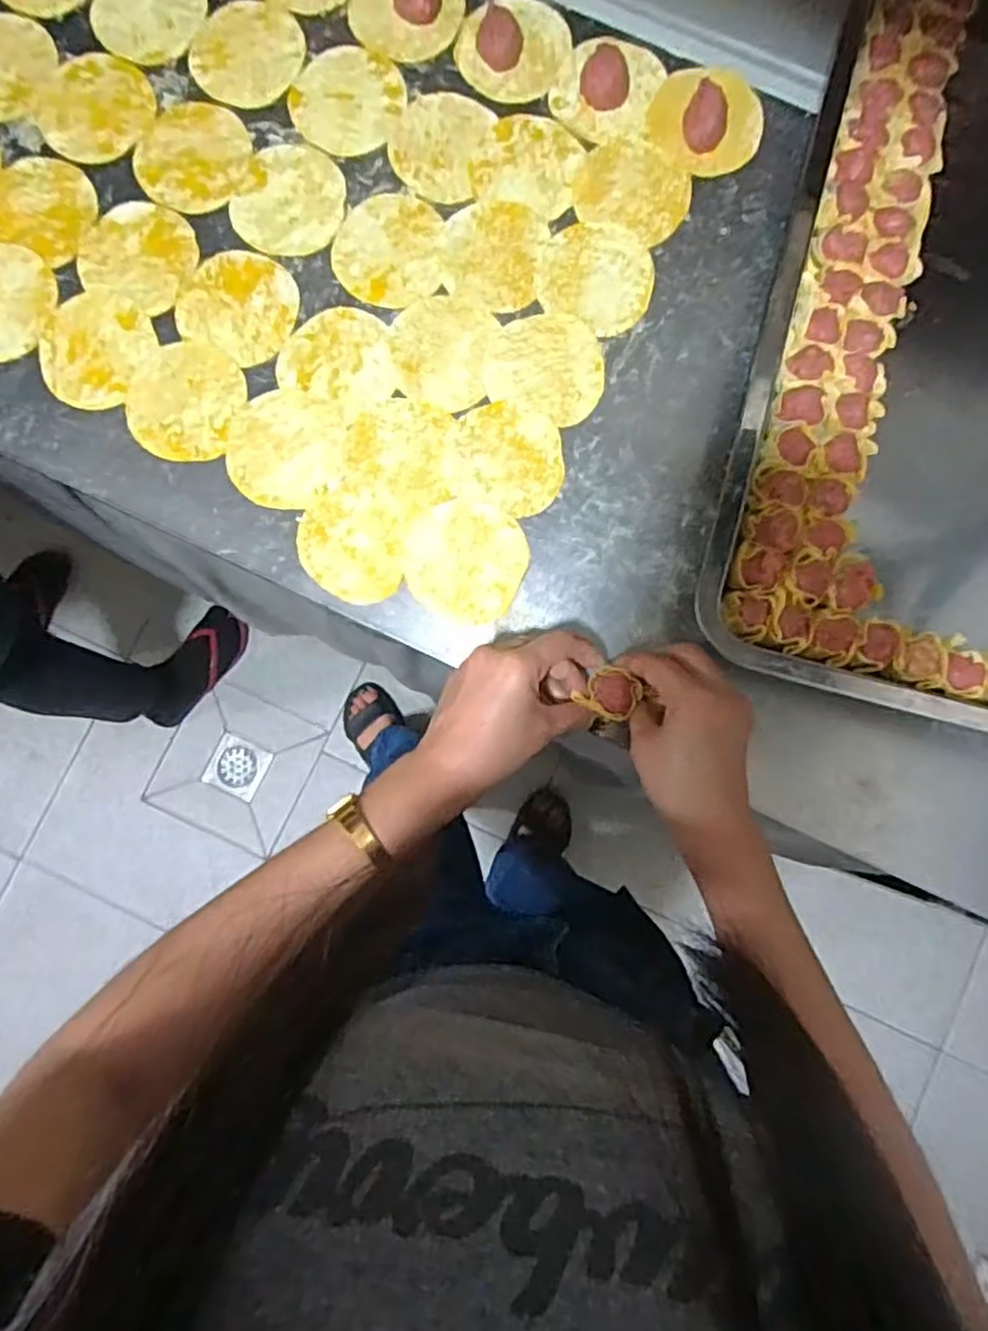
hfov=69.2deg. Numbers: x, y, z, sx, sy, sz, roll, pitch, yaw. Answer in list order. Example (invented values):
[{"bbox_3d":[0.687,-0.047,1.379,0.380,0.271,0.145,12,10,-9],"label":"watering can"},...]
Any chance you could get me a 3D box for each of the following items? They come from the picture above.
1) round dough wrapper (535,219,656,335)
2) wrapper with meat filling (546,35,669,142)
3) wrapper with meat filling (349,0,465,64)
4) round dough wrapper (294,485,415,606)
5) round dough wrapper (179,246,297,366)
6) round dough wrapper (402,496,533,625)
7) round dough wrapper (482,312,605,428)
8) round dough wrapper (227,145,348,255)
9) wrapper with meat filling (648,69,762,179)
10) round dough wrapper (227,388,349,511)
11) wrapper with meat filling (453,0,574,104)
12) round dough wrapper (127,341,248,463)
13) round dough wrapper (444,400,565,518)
[{"bbox_3d":[0.074,-0.282,0.514,0.082,0.004,0.079,0,84,-1],"label":"round dough wrapper"},{"bbox_3d":[0.083,-0.424,0.521,0.073,0.017,0.079,15,84,1],"label":"wrapper with meat filling"},{"bbox_3d":[-0.064,-0.487,0.527,0.082,0.021,0.069,-4,85,-1],"label":"wrapper with meat filling"},{"bbox_3d":[-0.097,-0.084,0.494,0.074,0.007,0.078,0,84,-1],"label":"round dough wrapper"},{"bbox_3d":[-0.182,-0.258,0.510,0.080,0.004,0.075,0,84,-1],"label":"round dough wrapper"},{"bbox_3d":[-0.020,-0.073,0.493,0.082,0.006,0.081,0,84,-1],"label":"round dough wrapper"},{"bbox_3d":[0.039,-0.214,0.507,0.081,0.004,0.075,0,84,-1],"label":"round dough wrapper"},{"bbox_3d":[-0.148,-0.337,0.519,0.077,0.004,0.082,0,84,-1],"label":"round dough wrapper"},{"bbox_3d":[0.155,-0.400,0.518,0.081,0.023,0.075,21,85,1],"label":"wrapper with meat filling"},{"bbox_3d":[-0.144,-0.152,0.500,0.081,0.005,0.081,0,84,-1],"label":"round dough wrapper"},{"bbox_3d":[0.015,-0.456,0.525,0.081,0.016,0.078,0,84,-1],"label":"wrapper with meat filling"},{"bbox_3d":[-0.218,-0.187,0.502,0.078,0.004,0.083,0,84,-1],"label":"round dough wrapper"},{"bbox_3d":[0.009,-0.147,0.500,0.082,0.004,0.076,0,84,-1],"label":"round dough wrapper"}]

